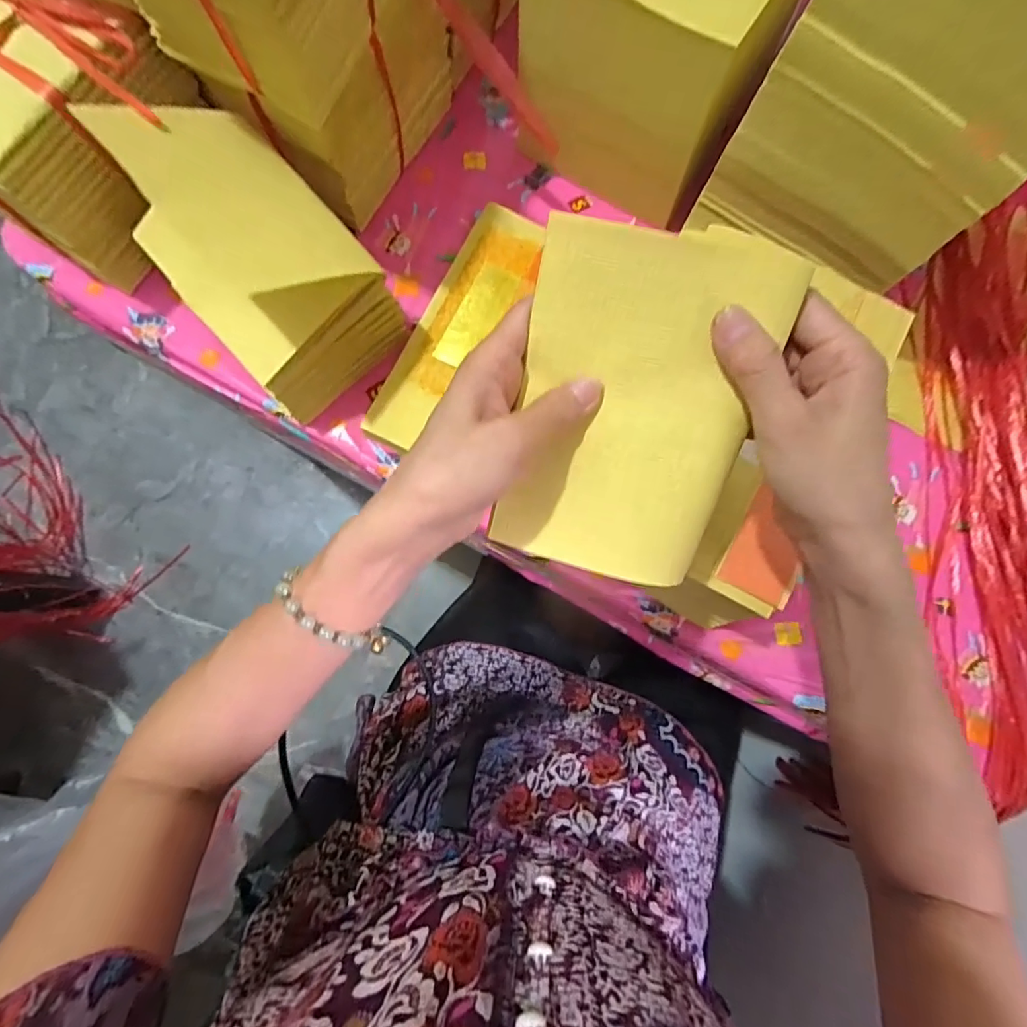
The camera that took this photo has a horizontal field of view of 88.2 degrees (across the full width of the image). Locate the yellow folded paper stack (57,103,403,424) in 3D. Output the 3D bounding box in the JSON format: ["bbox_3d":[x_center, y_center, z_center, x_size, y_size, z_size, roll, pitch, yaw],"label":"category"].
[{"bbox_3d":[-0.190,-0.187,0.402,0.122,0.122,0.172,-43,83,-8],"label":"yellow folded paper stack"}]

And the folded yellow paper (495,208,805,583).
[{"bbox_3d":[0.056,-0.048,0.261,0.111,0.011,0.163,16,108,7],"label":"folded yellow paper"}]

